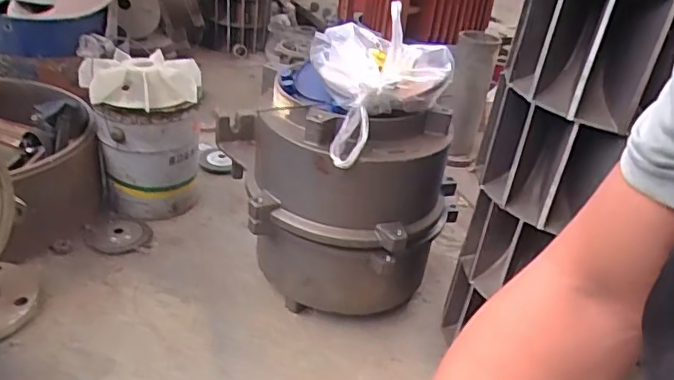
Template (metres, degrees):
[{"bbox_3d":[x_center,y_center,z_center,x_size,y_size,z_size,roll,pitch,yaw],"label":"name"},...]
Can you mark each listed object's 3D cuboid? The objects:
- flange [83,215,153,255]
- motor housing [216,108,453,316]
[{"bbox_3d":[-0.358,0.072,0.918,0.100,0.013,0.093,5,31,-3],"label":"flange"},{"bbox_3d":[-0.011,-0.003,0.802,0.281,0.268,0.281,2,30,-12],"label":"motor housing"}]

